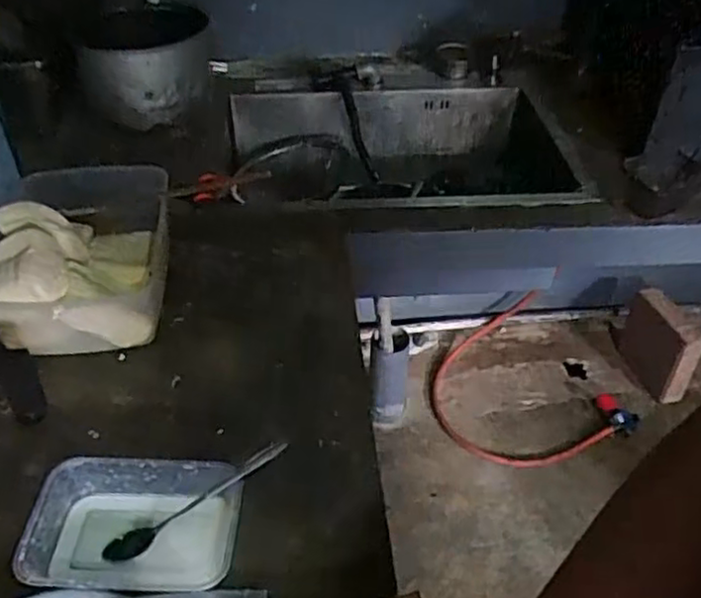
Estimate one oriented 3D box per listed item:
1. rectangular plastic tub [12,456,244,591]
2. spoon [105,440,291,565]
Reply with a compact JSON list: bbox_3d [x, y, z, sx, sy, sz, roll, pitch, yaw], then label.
[{"bbox_3d":[-0.189,0.198,0.597,0.172,0.043,0.115,0,42,0],"label":"rectangular plastic tub"},{"bbox_3d":[-0.133,0.180,0.610,0.176,0.025,0.022,-31,46,-9],"label":"spoon"}]

